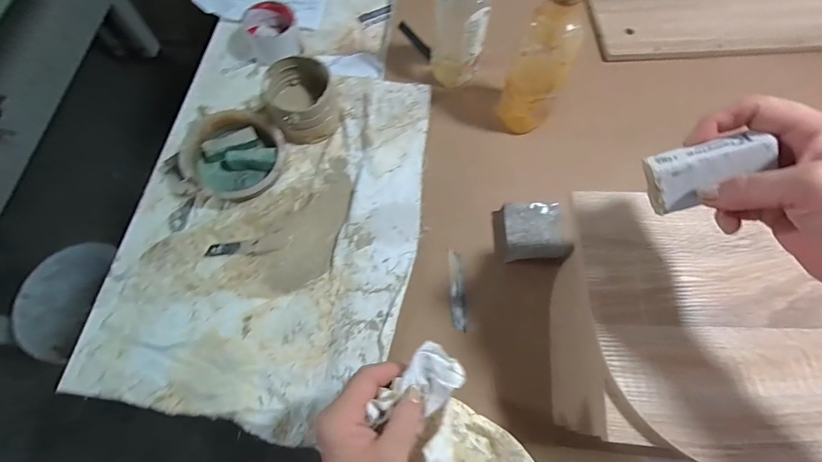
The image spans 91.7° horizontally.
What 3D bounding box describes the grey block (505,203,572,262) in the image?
[{"bbox_3d":[0.151,0.000,0.487,0.072,0.021,0.068,-3,71,-2],"label":"grey block"}]

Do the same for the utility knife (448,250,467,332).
[{"bbox_3d":[0.055,0.070,0.474,0.018,0.004,0.094,-3,71,-1],"label":"utility knife"}]

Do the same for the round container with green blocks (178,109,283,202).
[{"bbox_3d":[-0.229,-0.097,0.524,0.119,0.045,0.114,0,71,0],"label":"round container with green blocks"}]

